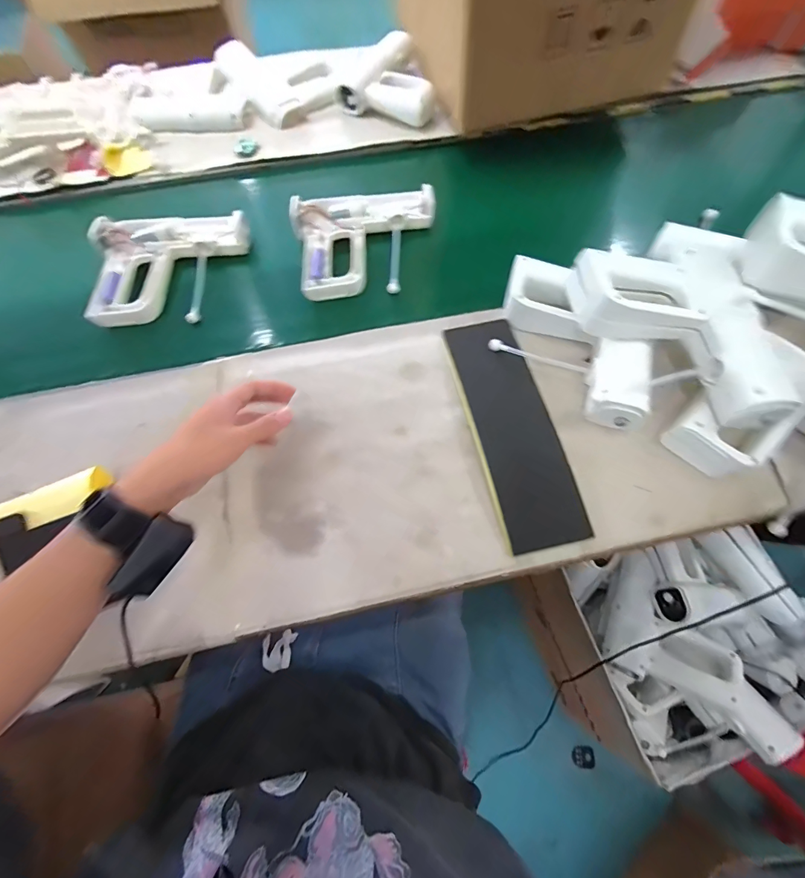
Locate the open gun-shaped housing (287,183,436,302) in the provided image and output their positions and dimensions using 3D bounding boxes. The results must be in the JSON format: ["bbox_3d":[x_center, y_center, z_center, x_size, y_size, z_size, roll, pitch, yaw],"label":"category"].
[{"bbox_3d":[-0.051,-0.306,0.590,0.215,0.040,0.176,-12,68,-3],"label":"open gun-shaped housing"}]

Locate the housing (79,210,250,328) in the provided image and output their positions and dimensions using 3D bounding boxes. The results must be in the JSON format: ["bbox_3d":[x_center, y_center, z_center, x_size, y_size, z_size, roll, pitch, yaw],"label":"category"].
[{"bbox_3d":[-0.338,-0.260,0.576,0.212,0.047,0.184,-7,68,-1],"label":"housing"}]

